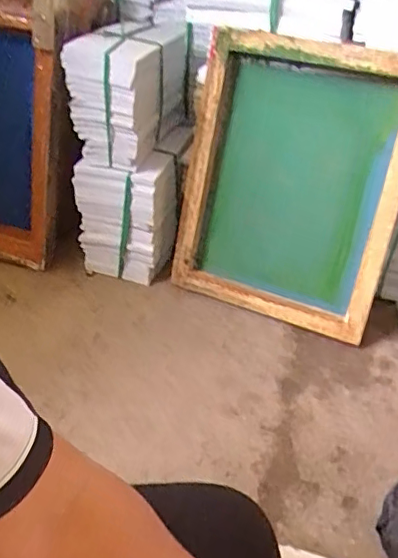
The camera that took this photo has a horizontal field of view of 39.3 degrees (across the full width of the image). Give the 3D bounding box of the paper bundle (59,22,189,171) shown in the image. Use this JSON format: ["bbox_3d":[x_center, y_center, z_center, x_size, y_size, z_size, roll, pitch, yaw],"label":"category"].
[{"bbox_3d":[-0.119,-0.362,1.057,0.127,0.217,0.344,10,34,12],"label":"paper bundle"}]

